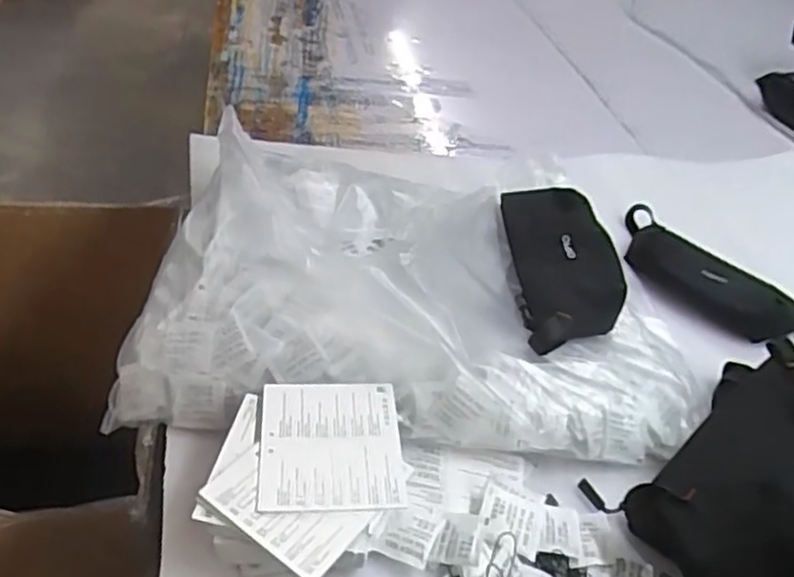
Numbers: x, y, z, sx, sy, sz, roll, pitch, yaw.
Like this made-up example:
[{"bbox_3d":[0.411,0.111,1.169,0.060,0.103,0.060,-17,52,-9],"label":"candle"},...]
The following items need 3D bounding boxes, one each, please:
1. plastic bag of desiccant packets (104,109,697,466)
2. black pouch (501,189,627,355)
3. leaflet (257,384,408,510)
[{"bbox_3d":[0.028,-0.017,0.609,0.456,0.091,0.328,5,40,-2],"label":"plastic bag of desiccant packets"},{"bbox_3d":[0.151,-0.030,0.637,0.082,0.040,0.213,5,39,-5],"label":"black pouch"},{"bbox_3d":[-0.043,0.100,0.450,0.088,0.005,0.100,2,39,-9],"label":"leaflet"}]

